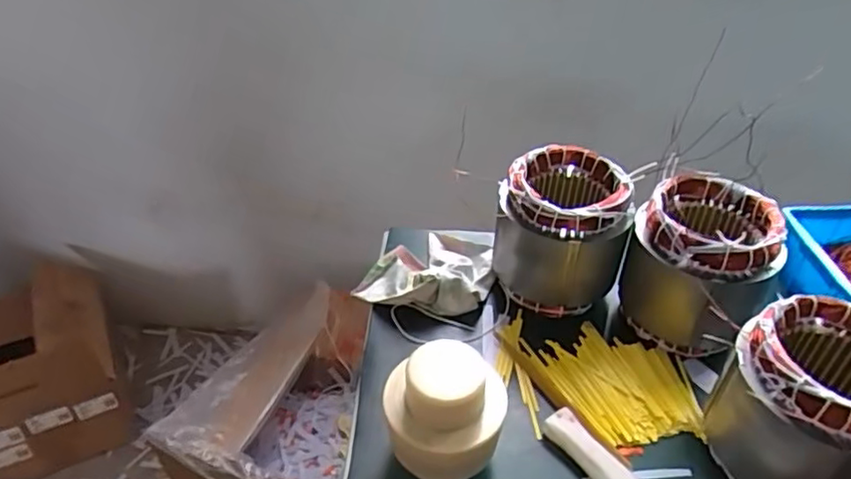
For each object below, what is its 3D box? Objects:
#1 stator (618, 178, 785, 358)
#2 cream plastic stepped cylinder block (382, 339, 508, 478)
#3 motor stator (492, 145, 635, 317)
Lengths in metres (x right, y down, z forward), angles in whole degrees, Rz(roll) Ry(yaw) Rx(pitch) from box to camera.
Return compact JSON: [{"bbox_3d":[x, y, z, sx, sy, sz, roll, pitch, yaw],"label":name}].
[{"bbox_3d":[0.318,0.029,0.735,0.153,0.155,0.140,18,42,19],"label":"stator"},{"bbox_3d":[0.019,0.165,0.581,0.106,0.116,0.089,-8,40,-11],"label":"cream plastic stepped cylinder block"},{"bbox_3d":[0.167,-0.011,0.782,0.153,0.154,0.134,4,39,4],"label":"motor stator"}]

